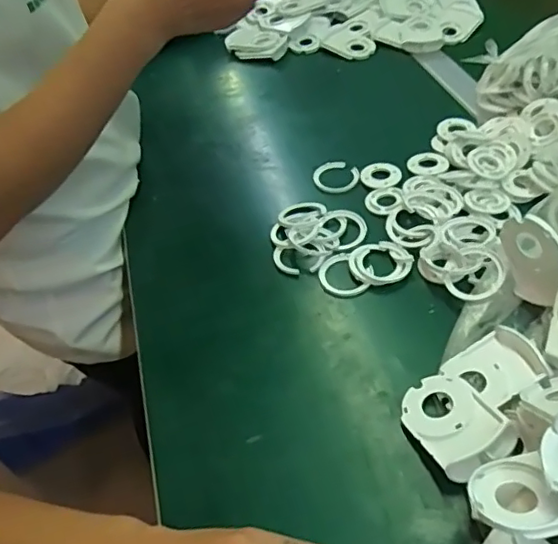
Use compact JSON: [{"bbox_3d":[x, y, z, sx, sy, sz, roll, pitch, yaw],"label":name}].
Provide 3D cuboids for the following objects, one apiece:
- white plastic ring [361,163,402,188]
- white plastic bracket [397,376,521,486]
[{"bbox_3d":[0.116,-0.110,0.641,0.042,0.009,0.044,-5,47,5],"label":"white plastic ring"},{"bbox_3d":[0.127,0.110,0.416,0.057,0.020,0.085,-30,34,-6],"label":"white plastic bracket"}]

